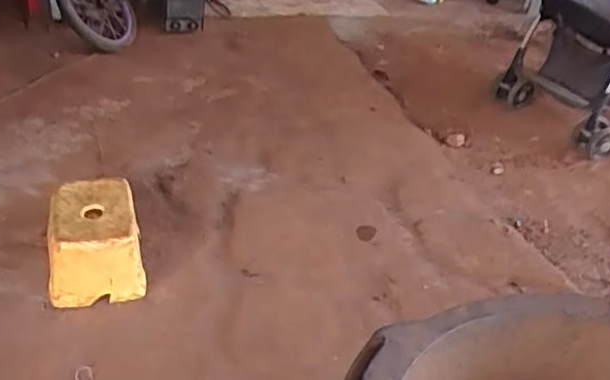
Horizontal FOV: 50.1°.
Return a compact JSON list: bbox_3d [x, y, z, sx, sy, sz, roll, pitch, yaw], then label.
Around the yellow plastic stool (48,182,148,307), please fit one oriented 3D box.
[{"bbox_3d":[-0.481,0.118,1.505,0.196,0.164,0.264,-3,35,-14],"label":"yellow plastic stool"}]

